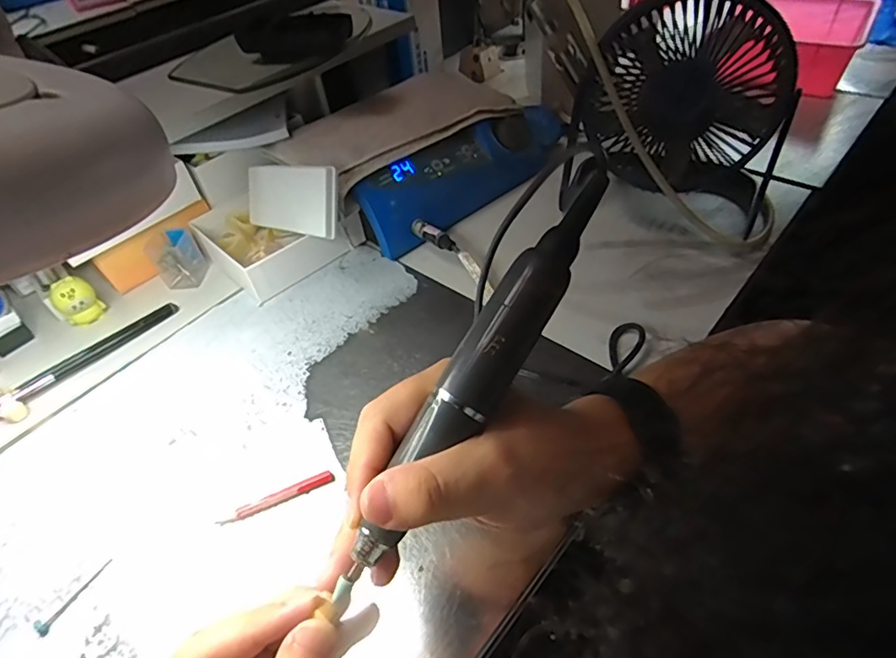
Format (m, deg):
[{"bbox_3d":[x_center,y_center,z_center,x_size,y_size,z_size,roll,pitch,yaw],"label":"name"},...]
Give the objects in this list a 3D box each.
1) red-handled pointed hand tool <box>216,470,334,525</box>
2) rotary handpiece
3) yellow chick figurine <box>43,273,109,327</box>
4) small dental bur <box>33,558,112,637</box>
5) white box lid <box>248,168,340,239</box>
[{"bbox_3d":[-0.113,0.113,0.350,0.075,0.006,0.008,-22,48,-13],"label":"red-handled pointed hand tool"},{"bbox_3d":[0.013,0.020,0.220,0.024,0.020,0.210,29,82,27],"label":"rotary handpiece"},{"bbox_3d":[-0.340,-0.024,0.486,0.024,0.048,0.033,33,58,32],"label":"yellow chick figurine"},{"bbox_3d":[-0.227,0.161,0.321,0.008,0.005,0.048,19,52,23],"label":"small dental bur"},{"bbox_3d":[-0.150,-0.121,0.493,0.012,0.058,0.141,-13,21,-43],"label":"white box lid"}]

